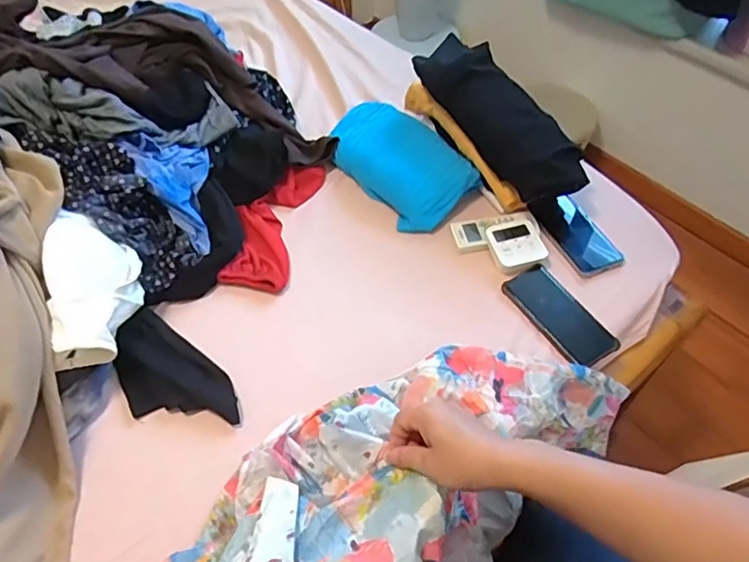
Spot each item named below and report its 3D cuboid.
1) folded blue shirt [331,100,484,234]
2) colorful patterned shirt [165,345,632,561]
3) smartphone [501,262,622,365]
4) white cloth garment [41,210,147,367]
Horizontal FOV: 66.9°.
[{"bbox_3d":[0.039,-0.217,0.966,0.164,0.068,0.304,-30,58,-21],"label":"folded blue shirt"},{"bbox_3d":[0.003,0.231,0.584,0.249,0.118,0.629,36,52,25],"label":"colorful patterned shirt"},{"bbox_3d":[0.257,0.044,0.785,0.076,0.010,0.161,-27,57,-19],"label":"smartphone"},{"bbox_3d":[-0.350,0.008,0.715,0.091,0.095,0.191,-13,53,-10],"label":"white cloth garment"}]

